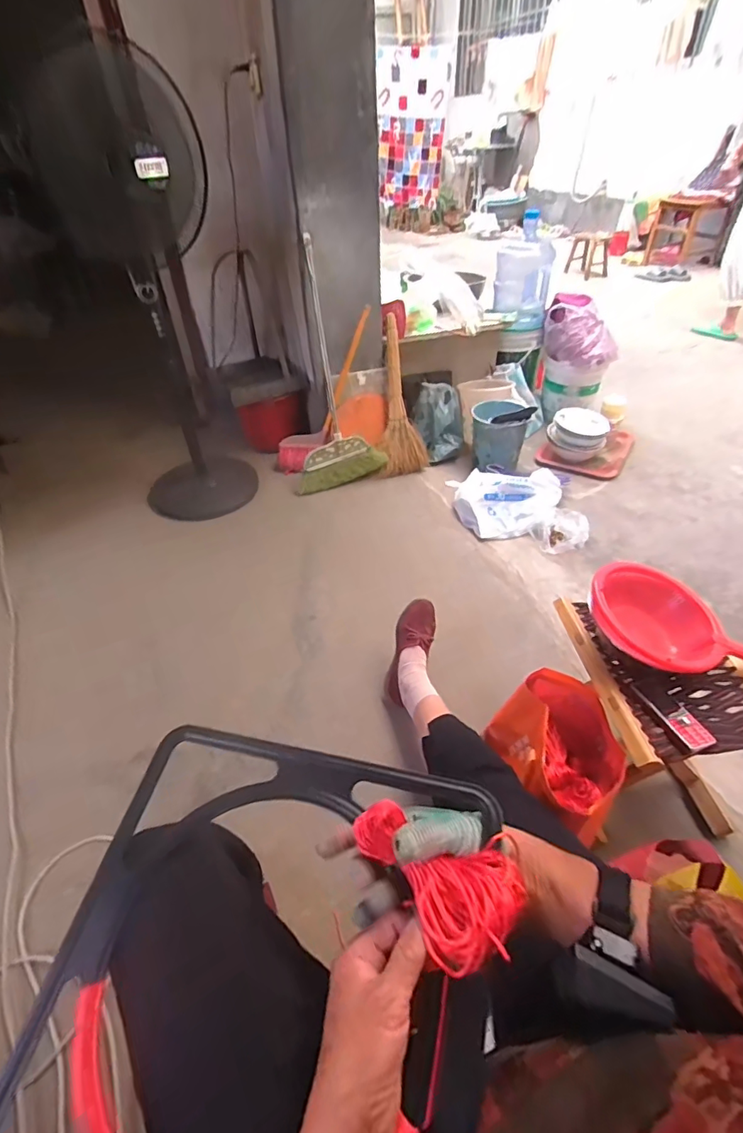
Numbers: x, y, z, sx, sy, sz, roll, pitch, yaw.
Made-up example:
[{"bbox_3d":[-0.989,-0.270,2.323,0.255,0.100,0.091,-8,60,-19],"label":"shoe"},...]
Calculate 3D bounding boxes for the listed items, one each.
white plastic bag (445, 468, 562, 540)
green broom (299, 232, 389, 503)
[{"bbox_3d":[0.490,-0.250,1.724,0.391,0.089,0.350,-1,44,2],"label":"white plastic bag"},{"bbox_3d":[-0.162,-0.682,1.742,0.348,0.803,0.127,-13,23,-11],"label":"green broom"}]

